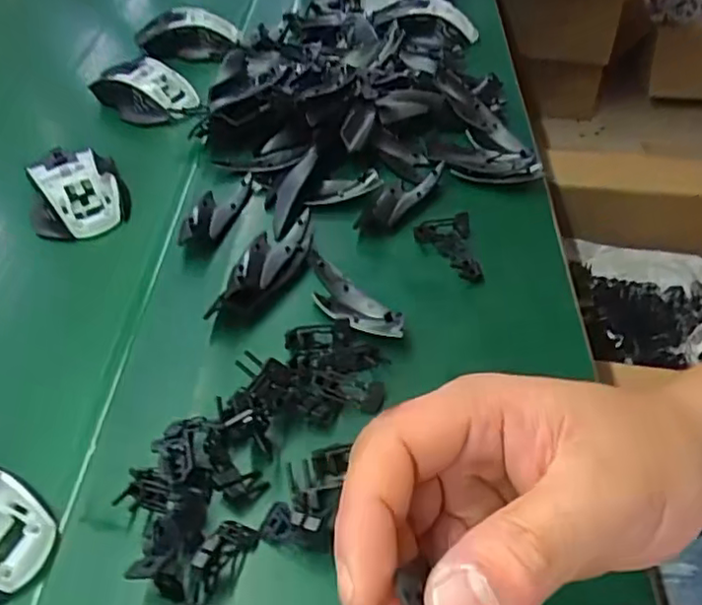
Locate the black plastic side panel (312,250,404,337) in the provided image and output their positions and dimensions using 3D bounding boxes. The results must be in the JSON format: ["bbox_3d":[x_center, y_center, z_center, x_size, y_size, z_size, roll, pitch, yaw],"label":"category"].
[{"bbox_3d":[-0.004,-0.004,0.441,0.033,0.009,0.100,-29,51,-22],"label":"black plastic side panel"}]

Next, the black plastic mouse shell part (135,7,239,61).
[{"bbox_3d":[-0.182,-0.291,0.701,0.106,0.033,0.066,0,46,4],"label":"black plastic mouse shell part"}]

